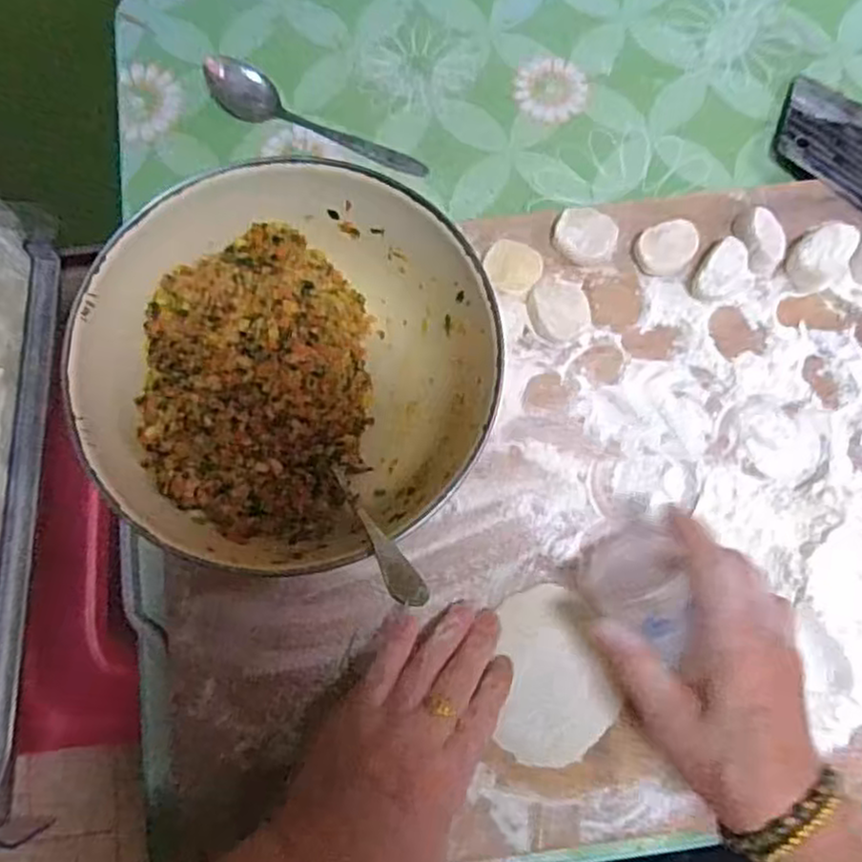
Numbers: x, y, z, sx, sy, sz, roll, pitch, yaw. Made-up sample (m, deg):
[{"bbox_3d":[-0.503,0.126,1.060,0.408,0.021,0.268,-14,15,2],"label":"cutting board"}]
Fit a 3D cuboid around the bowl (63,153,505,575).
[{"bbox_3d":[-0.071,-0.031,0.381,0.195,0.095,0.193,0,78,0],"label":"bowl"}]

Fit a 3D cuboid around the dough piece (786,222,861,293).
[{"bbox_3d":[0.234,-0.104,0.432,0.044,0.020,0.030,-37,80,-7],"label":"dough piece"}]

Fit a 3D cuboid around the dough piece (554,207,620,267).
[{"bbox_3d":[0.095,-0.118,0.440,0.036,0.011,0.034,-2,76,7],"label":"dough piece"}]

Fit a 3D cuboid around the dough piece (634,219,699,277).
[{"bbox_3d":[0.144,-0.111,0.437,0.038,0.014,0.029,-24,79,-5],"label":"dough piece"}]

